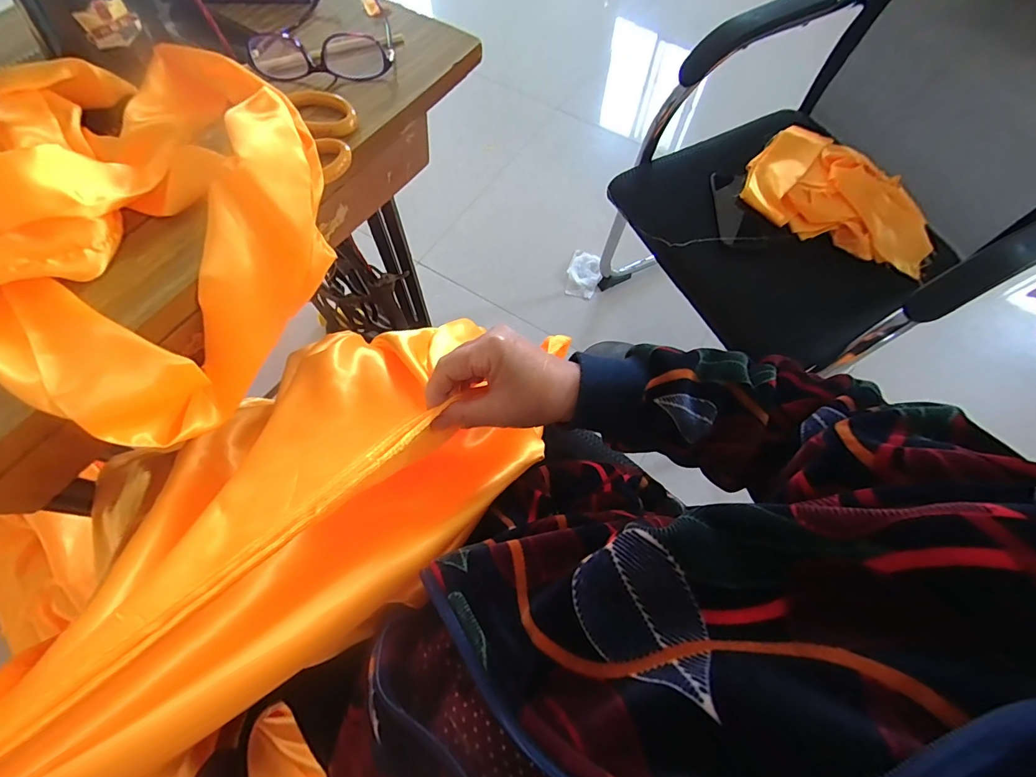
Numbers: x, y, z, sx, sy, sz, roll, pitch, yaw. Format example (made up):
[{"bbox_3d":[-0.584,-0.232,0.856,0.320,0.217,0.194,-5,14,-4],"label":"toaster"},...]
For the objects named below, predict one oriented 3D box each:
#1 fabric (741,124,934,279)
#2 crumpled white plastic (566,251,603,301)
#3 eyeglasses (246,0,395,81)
[{"bbox_3d":[0.568,-0.334,0.764,0.328,0.064,0.208,42,71,15],"label":"fabric"},{"bbox_3d":[0.186,-0.323,1.239,0.099,0.042,0.144,19,67,6],"label":"crumpled white plastic"},{"bbox_3d":[-0.186,-0.354,0.427,0.135,0.034,0.129,1,66,-2],"label":"eyeglasses"}]

